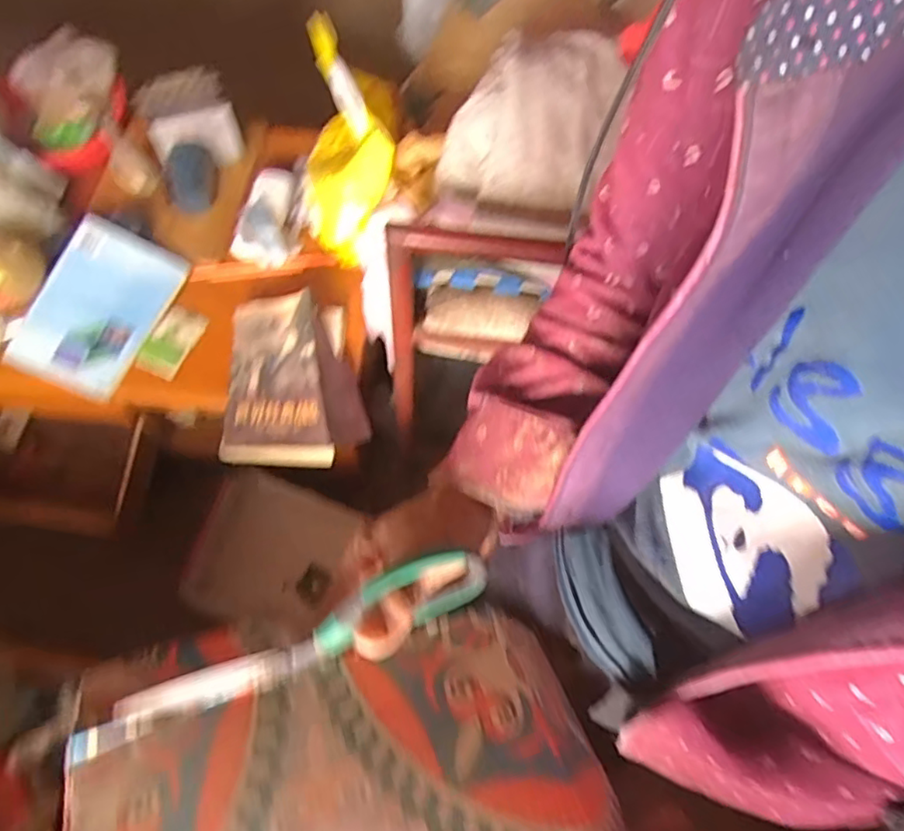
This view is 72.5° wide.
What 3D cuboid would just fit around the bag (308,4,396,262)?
[{"bbox_3d":[-0.165,-0.385,0.966,0.153,0.362,0.253,-3,67,-4],"label":"bag"}]

